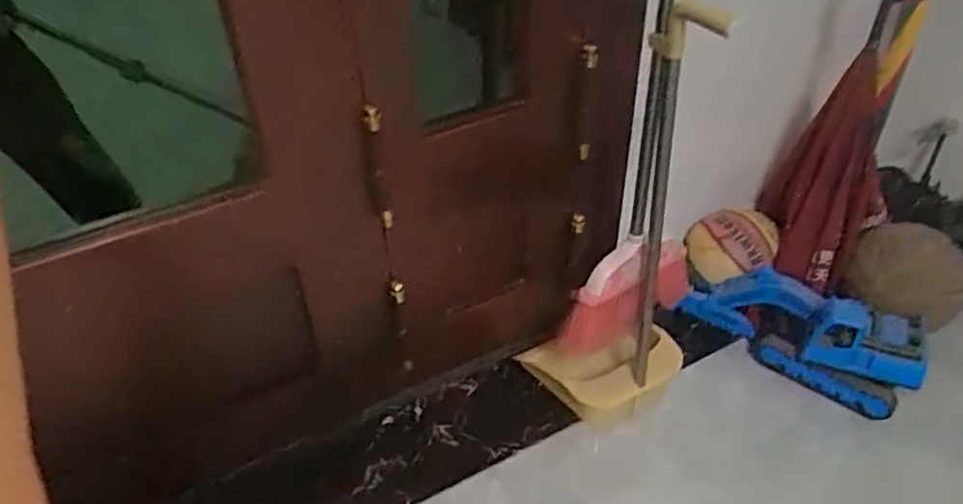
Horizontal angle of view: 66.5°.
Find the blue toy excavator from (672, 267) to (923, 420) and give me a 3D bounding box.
[{"bbox_3d":[0.601,0.149,1.422,0.450,0.164,0.154,20,54,21],"label":"blue toy excavator"}]

